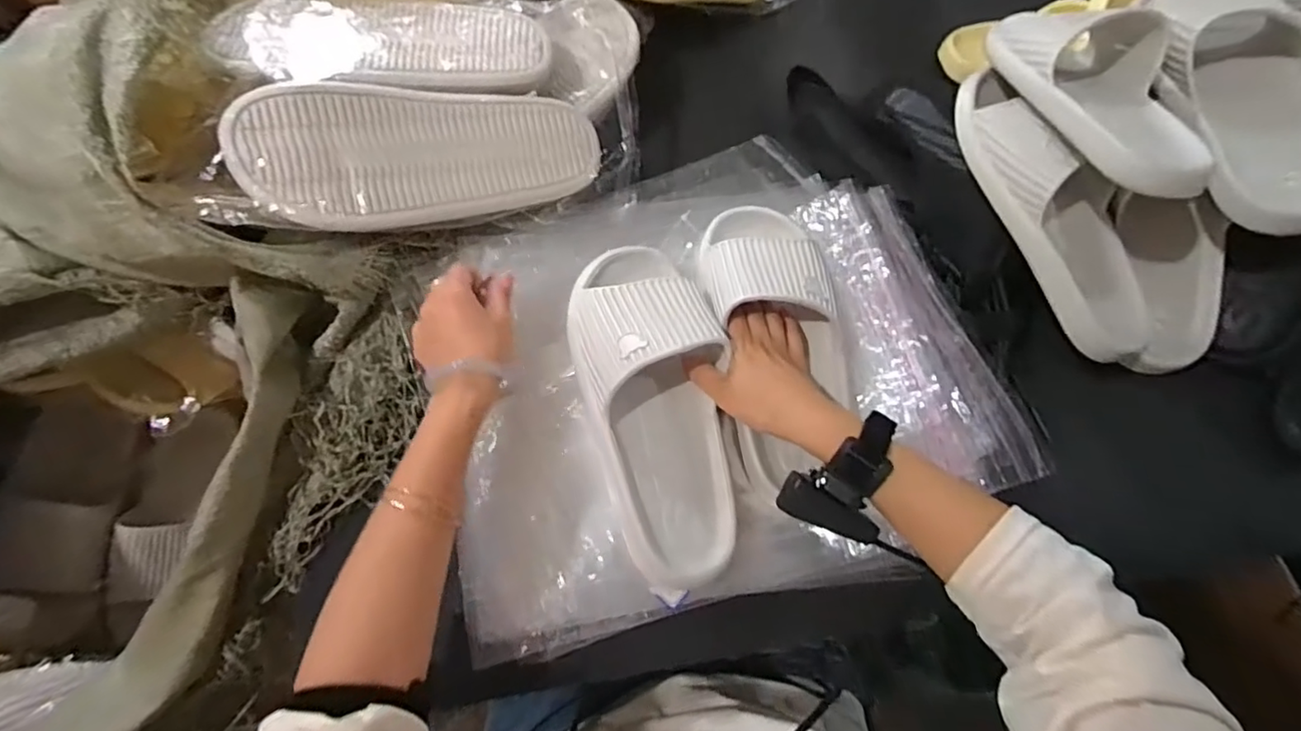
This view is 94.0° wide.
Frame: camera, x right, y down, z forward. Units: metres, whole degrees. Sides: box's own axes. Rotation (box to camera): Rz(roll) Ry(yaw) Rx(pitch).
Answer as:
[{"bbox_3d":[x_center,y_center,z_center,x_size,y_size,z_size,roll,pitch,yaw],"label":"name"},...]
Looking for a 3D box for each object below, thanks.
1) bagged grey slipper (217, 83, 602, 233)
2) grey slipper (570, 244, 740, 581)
[{"bbox_3d":[-0.194,-0.176,0.533,0.282,0.075,0.111,-10,95,-21],"label":"bagged grey slipper"},{"bbox_3d":[0.004,0.025,0.475,0.110,0.063,0.274,-10,75,-6],"label":"grey slipper"}]

